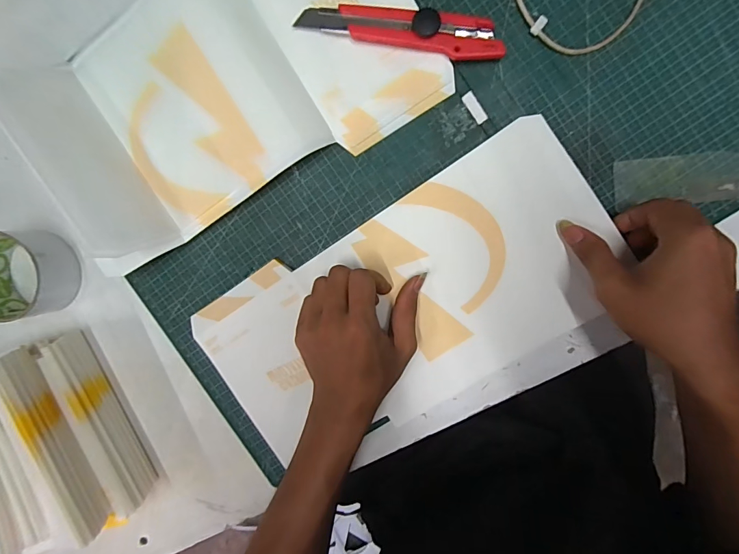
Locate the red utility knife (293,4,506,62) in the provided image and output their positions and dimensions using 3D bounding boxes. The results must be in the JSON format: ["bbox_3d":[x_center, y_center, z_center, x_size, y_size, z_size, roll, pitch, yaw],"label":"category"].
[{"bbox_3d":[0.027,-0.203,0.324,0.164,0.020,0.029,12,97,5],"label":"red utility knife"}]

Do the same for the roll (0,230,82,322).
[{"bbox_3d":[-0.326,-0.002,0.364,0.085,0.044,0.079,1,95,6],"label":"roll"}]

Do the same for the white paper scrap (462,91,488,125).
[{"bbox_3d":[0.090,-0.144,0.334,0.011,0.004,0.028,-32,91,8],"label":"white paper scrap"}]

